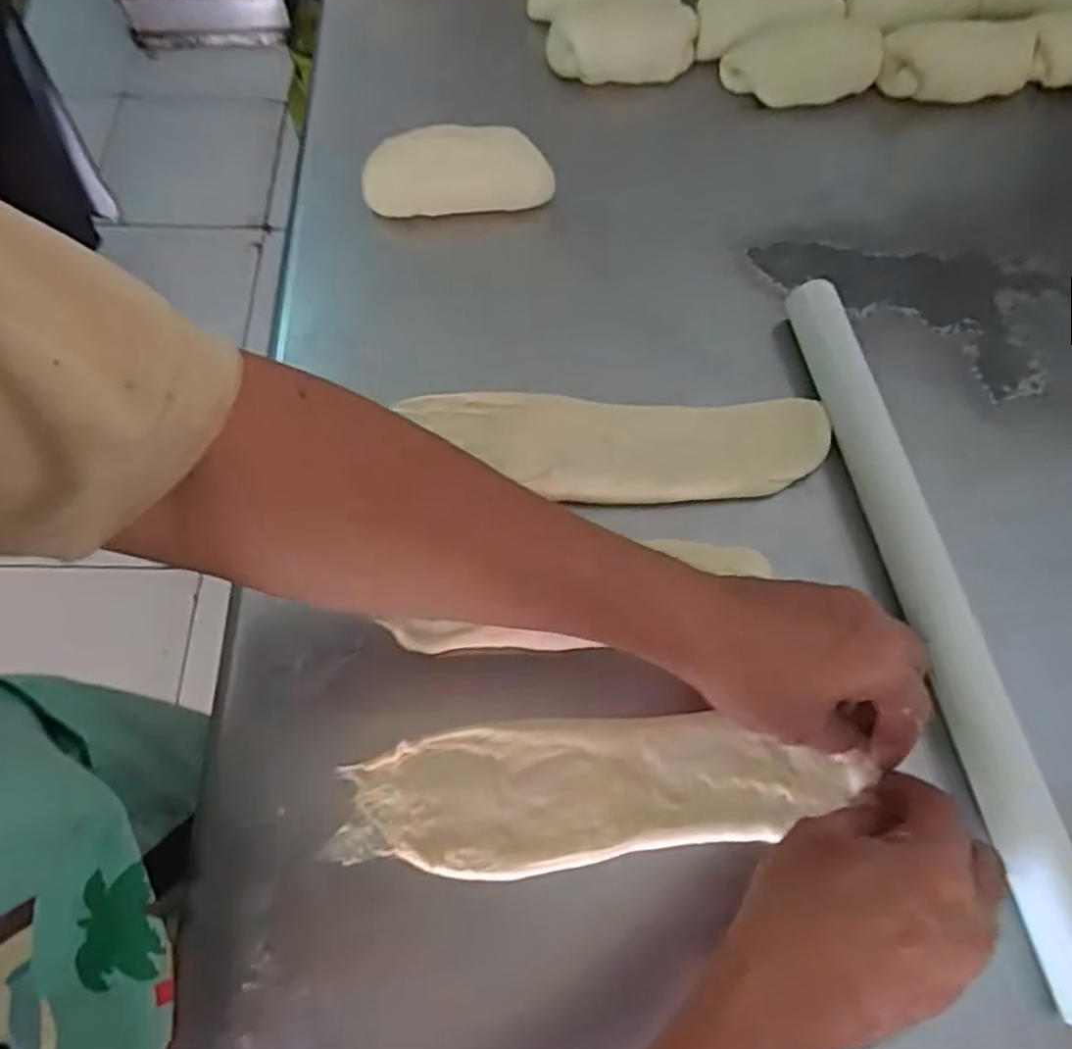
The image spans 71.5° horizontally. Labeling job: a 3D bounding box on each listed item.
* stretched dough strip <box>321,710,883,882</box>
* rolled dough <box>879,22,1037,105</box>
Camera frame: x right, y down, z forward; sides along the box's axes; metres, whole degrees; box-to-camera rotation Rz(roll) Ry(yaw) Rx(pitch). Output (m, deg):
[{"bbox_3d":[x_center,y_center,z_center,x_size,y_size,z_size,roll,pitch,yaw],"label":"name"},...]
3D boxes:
[{"bbox_3d":[0.032,0.133,0.373,0.253,0.011,0.068,-4,67,-1],"label":"stretched dough strip"},{"bbox_3d":[0.330,-0.360,0.584,0.122,0.037,0.049,-12,67,-6],"label":"rolled dough"}]

